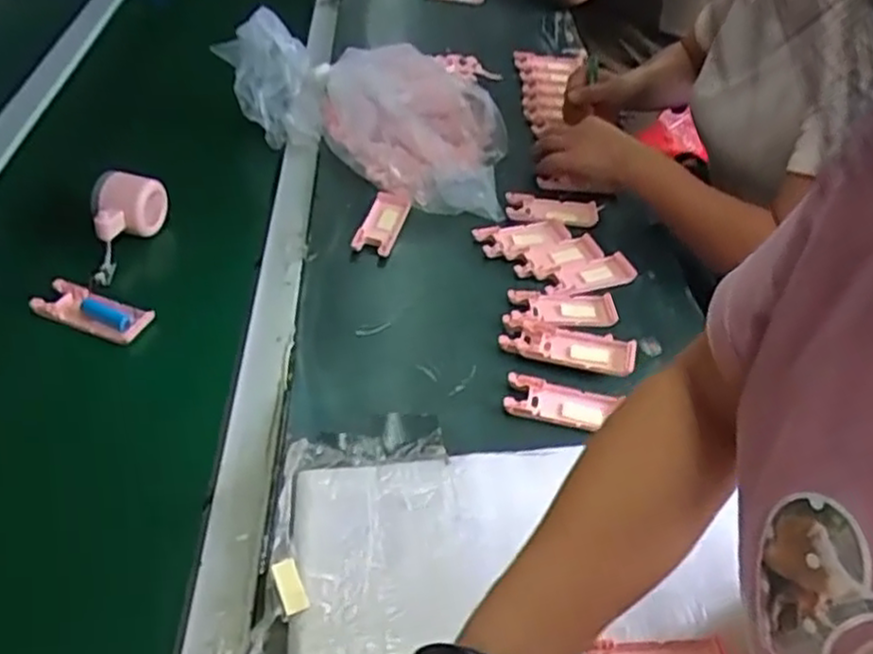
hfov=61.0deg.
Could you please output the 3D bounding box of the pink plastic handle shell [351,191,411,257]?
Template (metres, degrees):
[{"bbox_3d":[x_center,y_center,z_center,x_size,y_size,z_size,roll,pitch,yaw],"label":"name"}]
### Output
[{"bbox_3d":[-0.058,-0.118,0.827,0.042,0.013,0.108,13,43,6],"label":"pink plastic handle shell"}]

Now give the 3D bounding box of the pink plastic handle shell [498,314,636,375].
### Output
[{"bbox_3d":[0.121,0.018,0.692,0.122,0.018,0.046,13,43,6],"label":"pink plastic handle shell"}]

